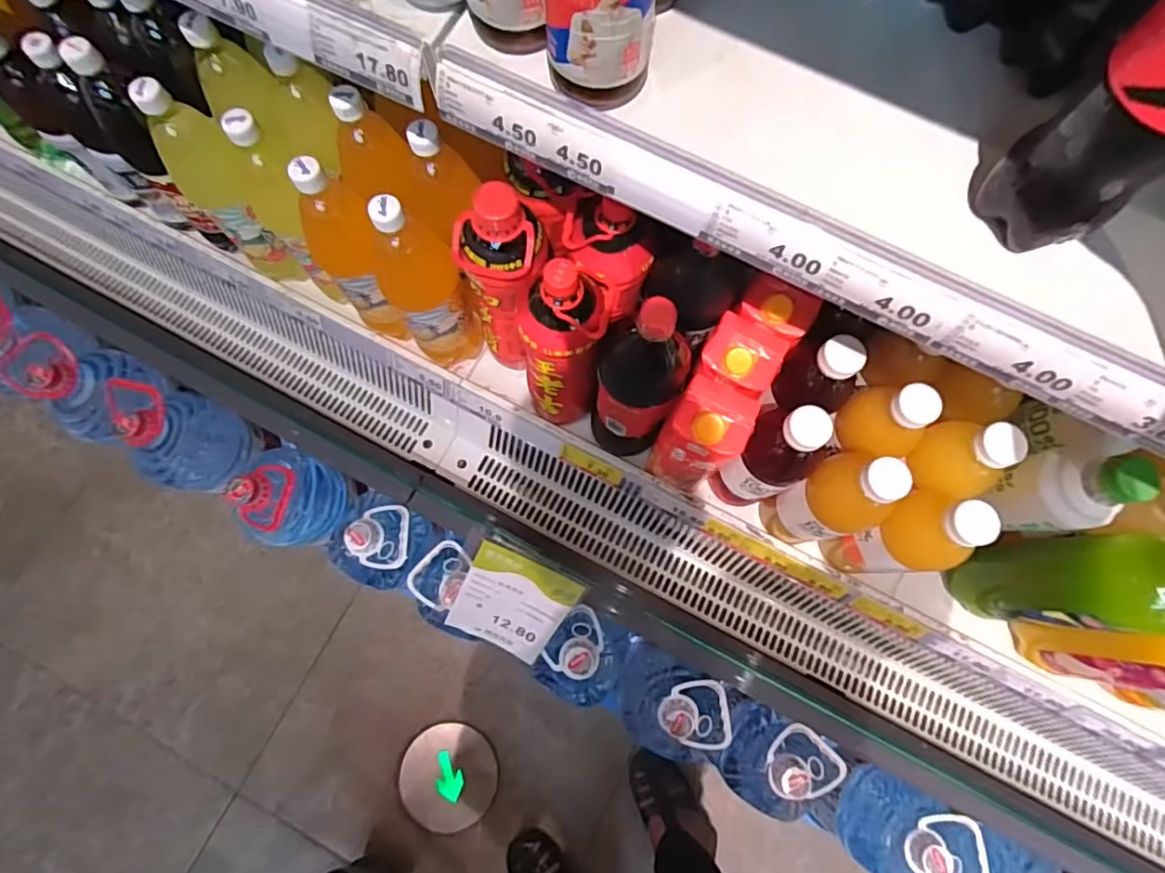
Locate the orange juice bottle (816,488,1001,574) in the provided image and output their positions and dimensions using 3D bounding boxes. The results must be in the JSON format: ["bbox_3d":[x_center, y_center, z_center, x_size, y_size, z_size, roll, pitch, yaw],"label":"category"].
[{"bbox_3d":[0.339,0.105,0.601,0.071,0.230,0.074,-7,76,-3],"label":"orange juice bottle"}]

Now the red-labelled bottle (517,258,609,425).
[{"bbox_3d":[-0.020,-0.088,0.617,0.079,0.295,0.075,-2,76,-1],"label":"red-labelled bottle"}]

